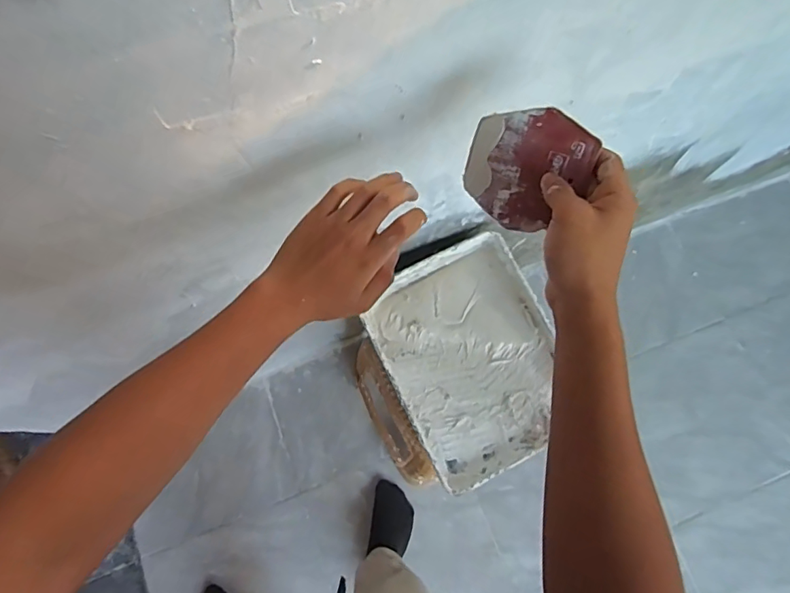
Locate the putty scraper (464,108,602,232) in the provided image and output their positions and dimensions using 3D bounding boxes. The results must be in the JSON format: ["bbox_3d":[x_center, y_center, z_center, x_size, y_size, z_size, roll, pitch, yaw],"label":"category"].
[{"bbox_3d":[0.105,-0.106,0.414,0.092,0.004,0.095,11,114,25],"label":"putty scraper"}]

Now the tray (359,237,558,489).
[{"bbox_3d":[0.130,0.102,0.852,0.275,0.068,0.349,-27,76,-7],"label":"tray"}]

